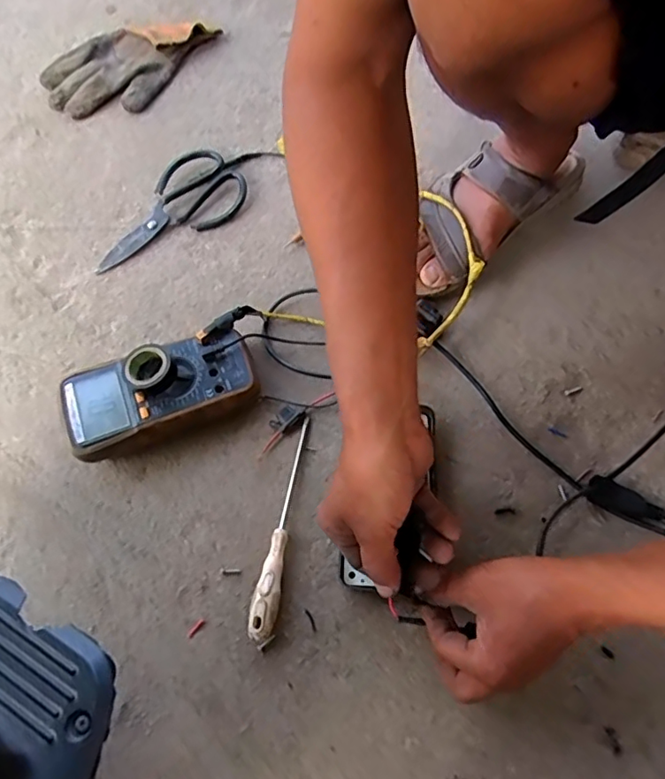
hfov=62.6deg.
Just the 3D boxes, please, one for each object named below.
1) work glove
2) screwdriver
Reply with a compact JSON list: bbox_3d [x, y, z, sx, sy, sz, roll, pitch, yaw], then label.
[{"bbox_3d":[-0.296,-0.467,0.778,0.172,0.046,0.222,33,72,14],"label":"work glove"},{"bbox_3d":[-0.049,0.122,0.510,0.024,0.025,0.203,5,69,7],"label":"screwdriver"}]

